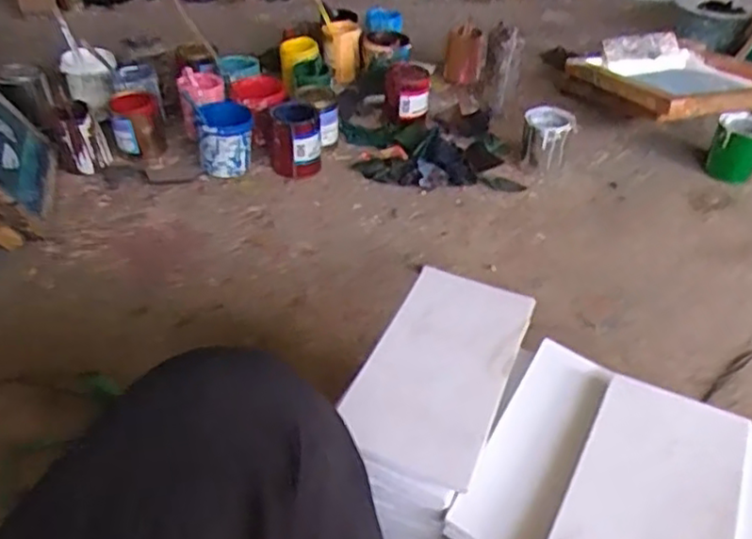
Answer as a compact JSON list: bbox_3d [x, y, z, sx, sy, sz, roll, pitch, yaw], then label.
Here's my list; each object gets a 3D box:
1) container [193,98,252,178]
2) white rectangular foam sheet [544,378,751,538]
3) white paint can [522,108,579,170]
[{"bbox_3d":[-0.334,-0.296,1.500,0.123,0.123,0.137,-8,41,-10],"label":"container"},{"bbox_3d":[0.253,0.206,0.611,0.141,0.015,0.259,19,44,24],"label":"white rectangular foam sheet"},{"bbox_3d":[0.392,-0.296,1.524,0.108,0.121,0.113,1,40,-1],"label":"white paint can"}]

